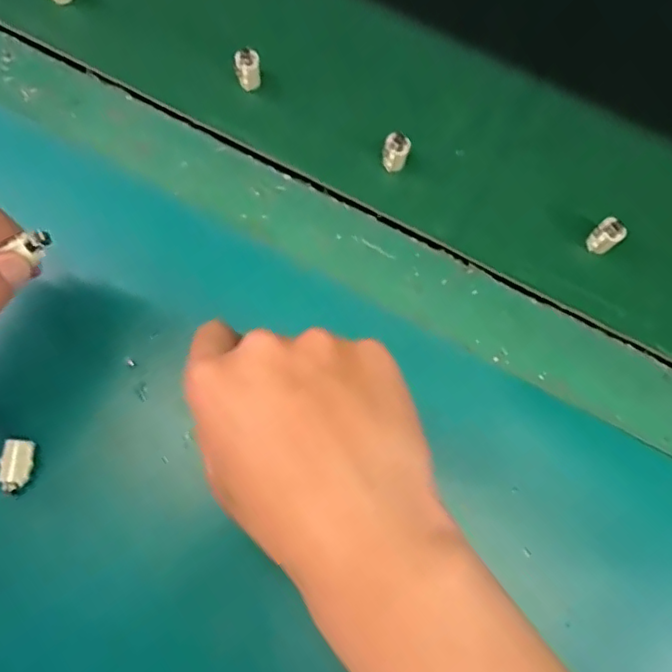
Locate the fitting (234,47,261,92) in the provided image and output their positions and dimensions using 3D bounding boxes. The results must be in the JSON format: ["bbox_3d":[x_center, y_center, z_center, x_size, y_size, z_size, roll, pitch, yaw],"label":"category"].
[{"bbox_3d":[-0.056,-0.168,0.373,0.015,0.030,0.011,-6,78,-3],"label":"fitting"}]

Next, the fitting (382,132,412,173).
[{"bbox_3d":[0.036,-0.112,0.364,0.015,0.028,0.015,0,77,-2],"label":"fitting"}]

